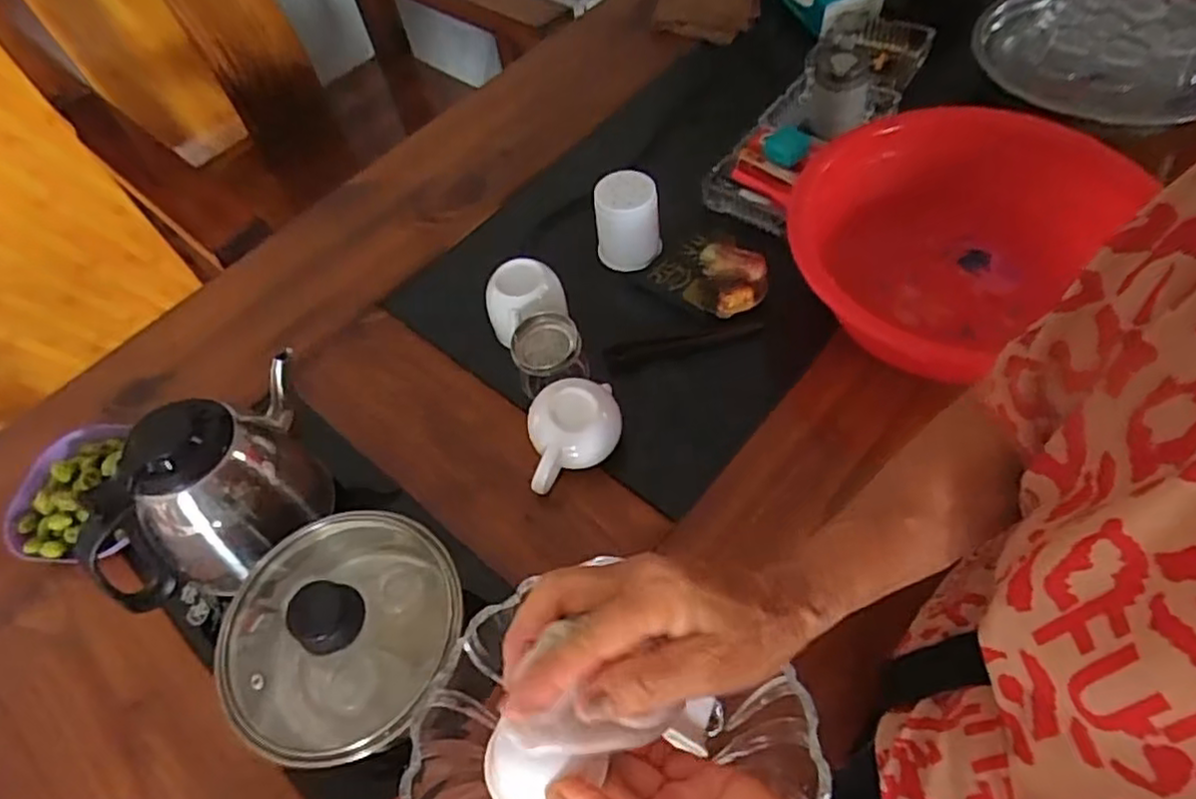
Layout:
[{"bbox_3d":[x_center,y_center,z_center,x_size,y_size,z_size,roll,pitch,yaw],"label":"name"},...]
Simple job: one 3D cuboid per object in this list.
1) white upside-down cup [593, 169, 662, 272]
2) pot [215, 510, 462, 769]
[{"bbox_3d":[0.028,-0.184,0.714,0.060,0.082,0.056,-12,58,-3],"label":"white upside-down cup"},{"bbox_3d":[-0.172,0.162,0.481,0.153,0.116,0.164,-2,58,3],"label":"pot"}]

